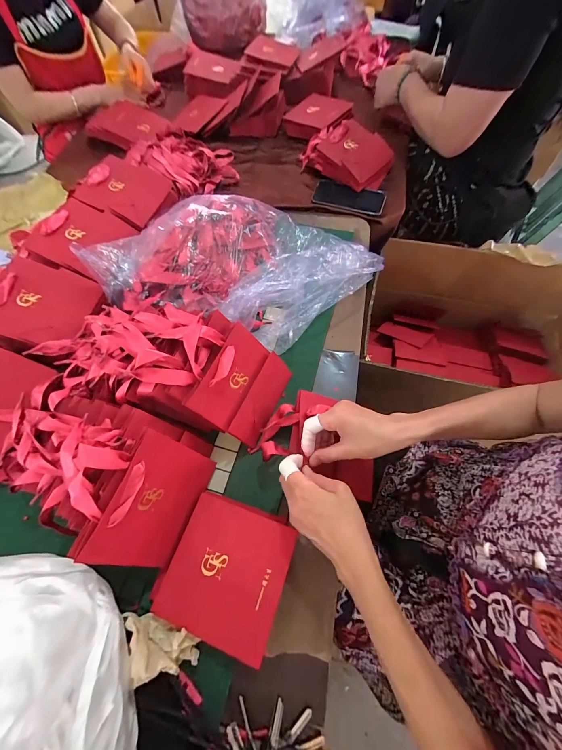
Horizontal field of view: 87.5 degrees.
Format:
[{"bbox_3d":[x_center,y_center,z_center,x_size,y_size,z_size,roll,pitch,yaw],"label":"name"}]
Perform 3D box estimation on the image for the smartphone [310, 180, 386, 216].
[{"bbox_3d":[0.158,-0.413,0.676,0.158,0.010,0.078,15,73,5],"label":"smartphone"}]

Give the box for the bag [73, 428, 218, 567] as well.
[{"bbox_3d":[-0.147,0.153,0.359,0.015,0.126,0.139,3,60,32],"label":"bag"}]

